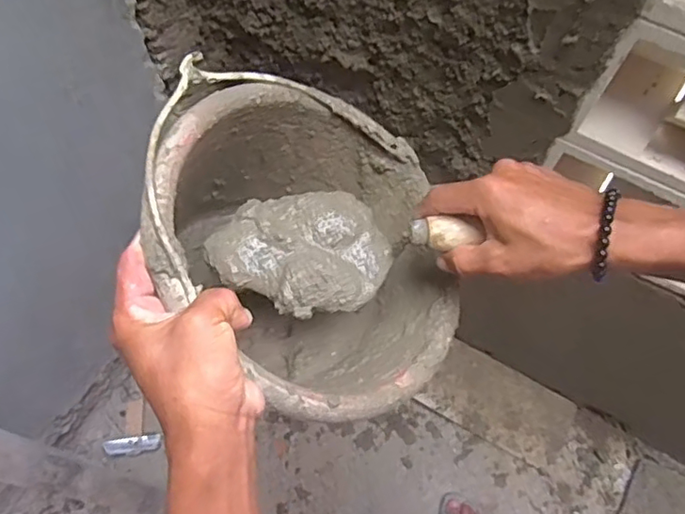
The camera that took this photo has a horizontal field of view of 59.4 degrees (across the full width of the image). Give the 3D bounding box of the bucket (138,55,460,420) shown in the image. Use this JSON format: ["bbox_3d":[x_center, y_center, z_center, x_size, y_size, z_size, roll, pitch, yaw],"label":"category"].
[{"bbox_3d":[-0.059,0.011,0.487,0.242,0.180,0.250,4,67,-36],"label":"bucket"}]

